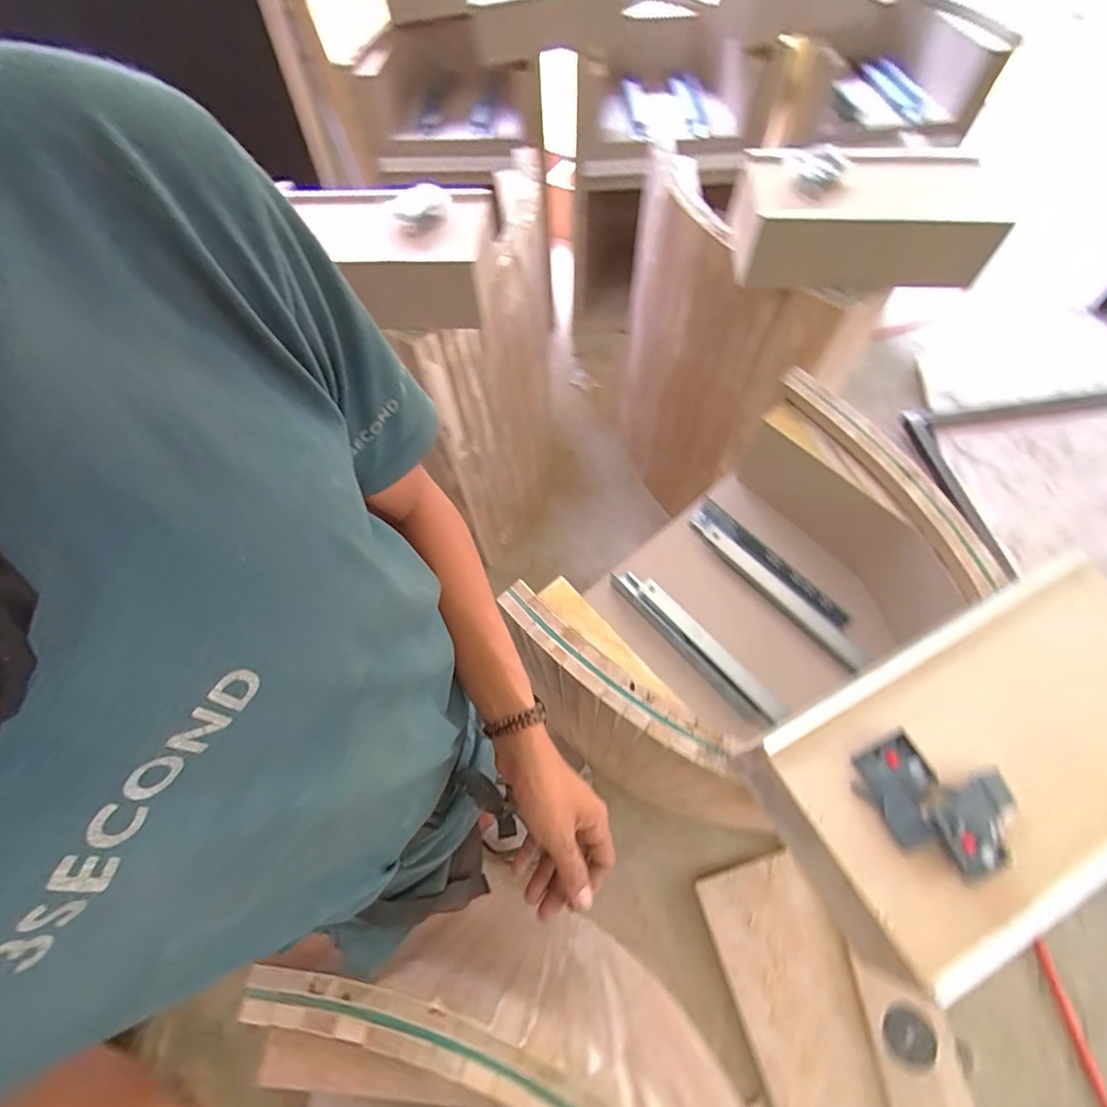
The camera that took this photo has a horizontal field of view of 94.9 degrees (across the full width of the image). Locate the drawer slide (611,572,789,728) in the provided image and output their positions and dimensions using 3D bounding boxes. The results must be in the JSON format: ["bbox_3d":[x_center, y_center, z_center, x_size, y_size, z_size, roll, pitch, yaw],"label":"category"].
[{"bbox_3d":[0.220,0.134,0.789,0.057,0.029,0.314,-37,67,-16],"label":"drawer slide"}]

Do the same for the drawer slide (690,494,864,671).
[{"bbox_3d":[0.355,0.037,0.838,0.061,0.049,0.339,-33,66,-15],"label":"drawer slide"}]

